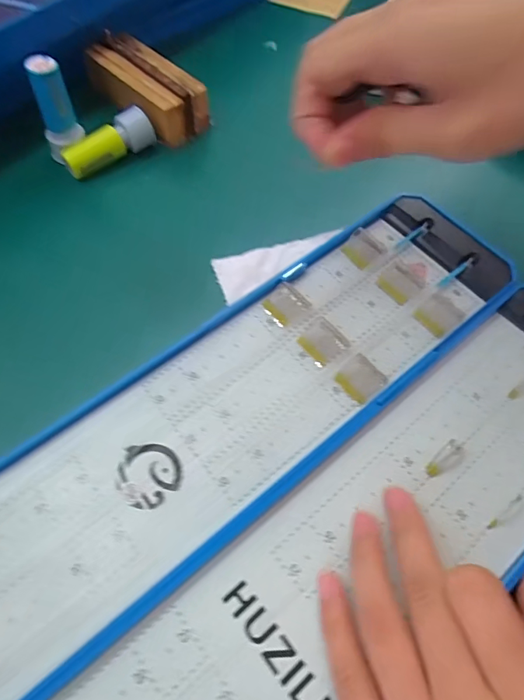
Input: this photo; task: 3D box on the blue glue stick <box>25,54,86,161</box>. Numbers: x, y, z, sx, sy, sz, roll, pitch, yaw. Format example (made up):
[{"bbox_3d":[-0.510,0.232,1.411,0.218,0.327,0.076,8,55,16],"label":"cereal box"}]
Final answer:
[{"bbox_3d":[-0.128,-0.148,0.290,0.023,0.058,0.019,-26,67,-15],"label":"blue glue stick"}]

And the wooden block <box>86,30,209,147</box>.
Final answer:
[{"bbox_3d":[-0.082,-0.184,0.328,0.089,0.034,0.044,41,68,17],"label":"wooden block"}]

